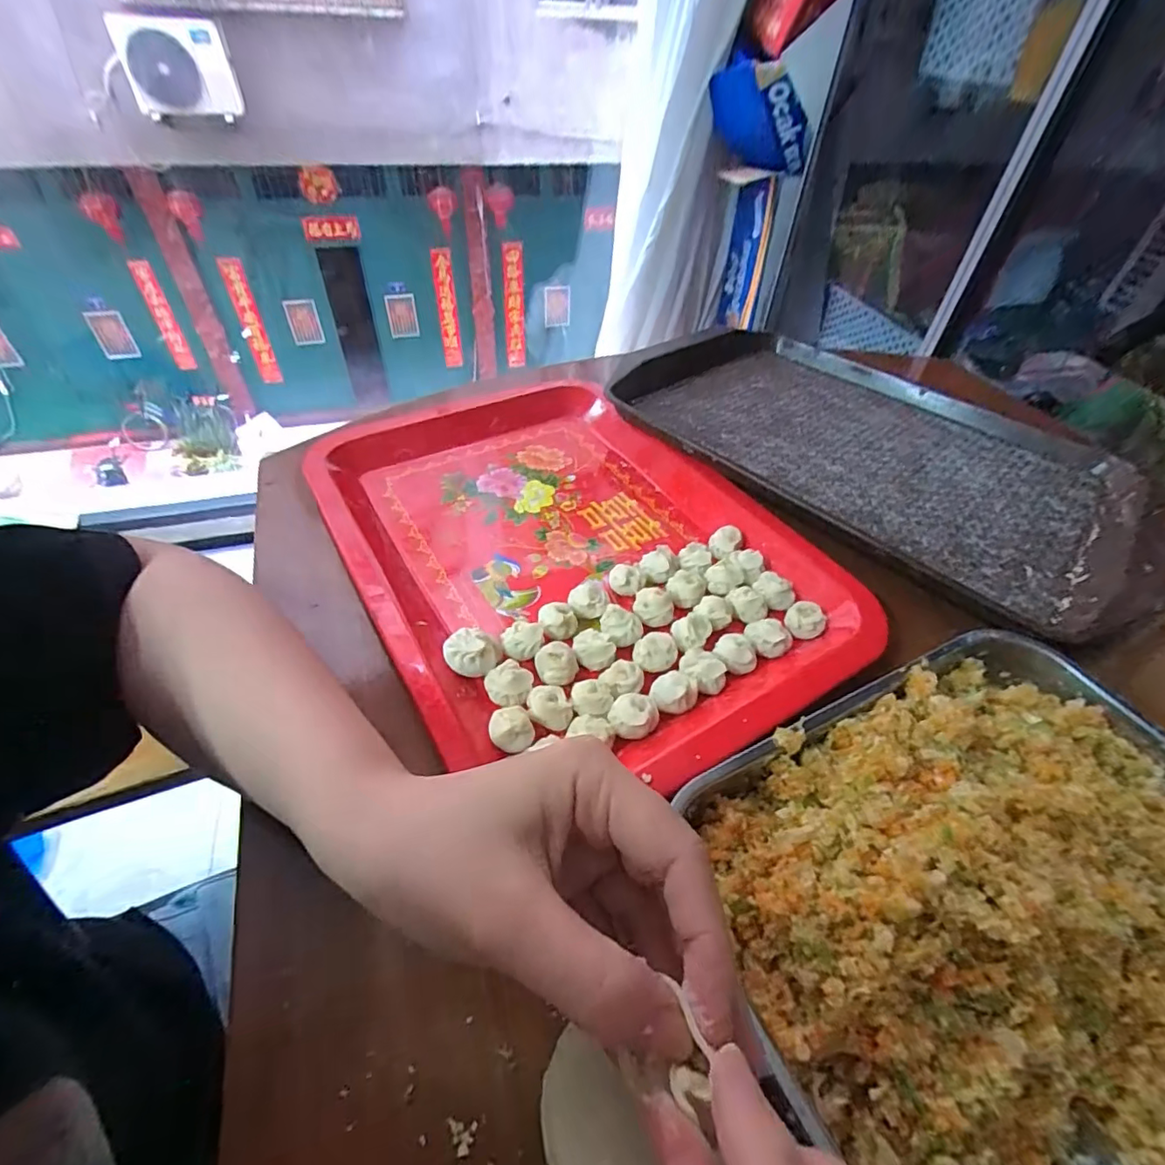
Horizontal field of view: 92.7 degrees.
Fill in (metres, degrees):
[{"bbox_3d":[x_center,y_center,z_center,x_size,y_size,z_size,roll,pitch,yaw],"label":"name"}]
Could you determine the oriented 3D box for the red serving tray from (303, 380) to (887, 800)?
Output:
[{"bbox_3d":[-0.018,-0.033,0.392,0.265,0.028,0.378,-23,52,-23],"label":"red serving tray"}]

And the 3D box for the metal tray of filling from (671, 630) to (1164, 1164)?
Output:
[{"bbox_3d":[0.180,0.120,0.226,0.262,0.056,0.185,-19,51,-20],"label":"metal tray of filling"}]

